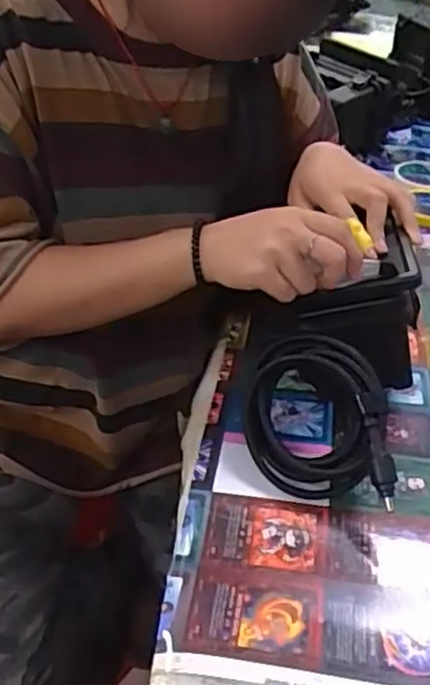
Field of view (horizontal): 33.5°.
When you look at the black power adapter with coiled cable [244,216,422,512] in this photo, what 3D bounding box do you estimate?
[{"bbox_3d":[0.096,0.024,0.575,0.124,0.147,0.176,15,38,13],"label":"black power adapter with coiled cable"}]

